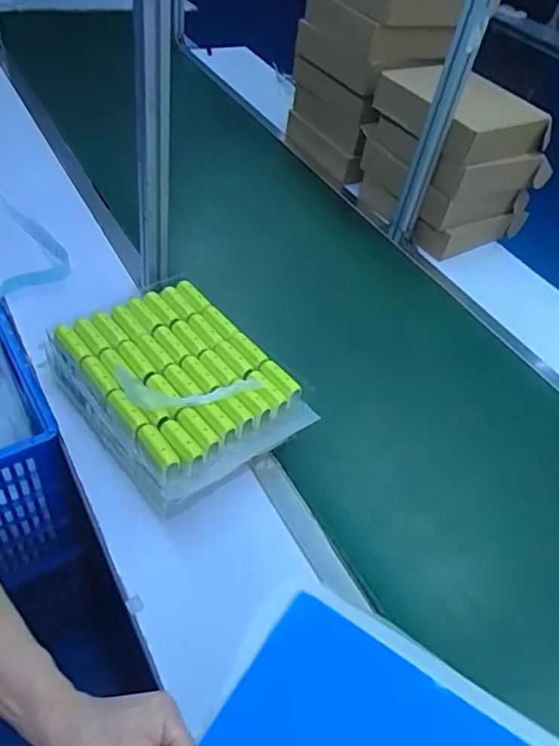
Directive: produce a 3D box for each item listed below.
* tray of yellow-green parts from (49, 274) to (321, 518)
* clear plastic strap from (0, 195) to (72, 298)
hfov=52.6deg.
[{"bbox_3d":[-0.163,0.023,0.910,0.272,0.101,0.364,-30,60,-31],"label":"tray of yellow-green parts"},{"bbox_3d":[-0.601,-0.352,1.271,0.145,0.031,0.522,-17,54,-24],"label":"clear plastic strap"}]

